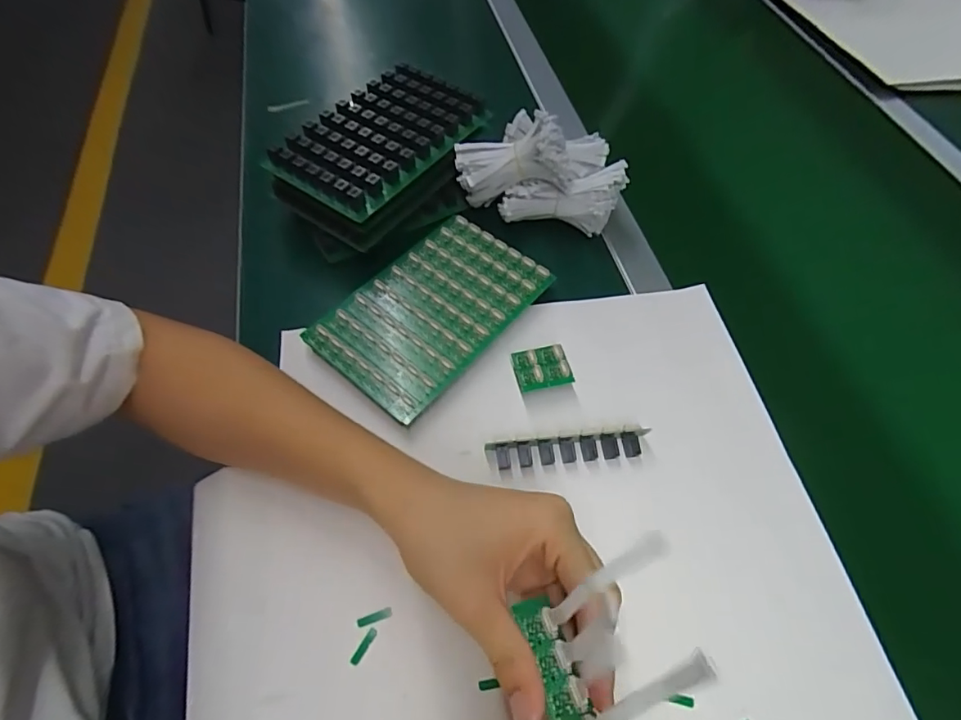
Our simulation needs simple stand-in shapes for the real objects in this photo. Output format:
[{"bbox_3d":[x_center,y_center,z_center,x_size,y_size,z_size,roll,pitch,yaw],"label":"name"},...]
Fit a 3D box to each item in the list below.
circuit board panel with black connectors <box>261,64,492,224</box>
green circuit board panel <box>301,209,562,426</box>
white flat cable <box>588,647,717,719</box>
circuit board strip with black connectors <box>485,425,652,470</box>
[{"bbox_3d":[-0.091,-0.207,0.467,0.110,0.028,0.180,33,63,16],"label":"circuit board panel with black connectors"},{"bbox_3d":[-0.038,-0.042,0.429,0.113,0.017,0.185,37,64,18],"label":"green circuit board panel"},{"bbox_3d":[0.066,0.131,0.195,0.006,0.073,0.010,-18,57,-46],"label":"white flat cable"},{"bbox_3d":[0.064,0.066,0.370,0.114,0.019,0.018,-5,59,-6],"label":"circuit board strip with black connectors"}]

